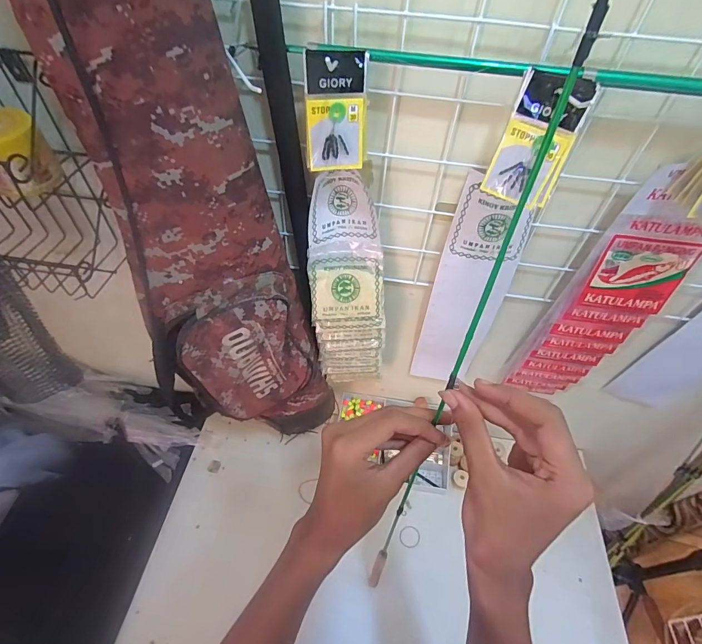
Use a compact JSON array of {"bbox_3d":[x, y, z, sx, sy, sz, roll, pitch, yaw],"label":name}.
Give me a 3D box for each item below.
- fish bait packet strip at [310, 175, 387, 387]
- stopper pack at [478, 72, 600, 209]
[{"bbox_3d":[-0.001,-0.030,0.537,0.108,0.336,0.063,0,50,-3],"label":"fish bait packet strip"},{"bbox_3d":[0.155,-0.150,0.326,0.056,0.098,0.009,28,34,21],"label":"stopper pack"}]

